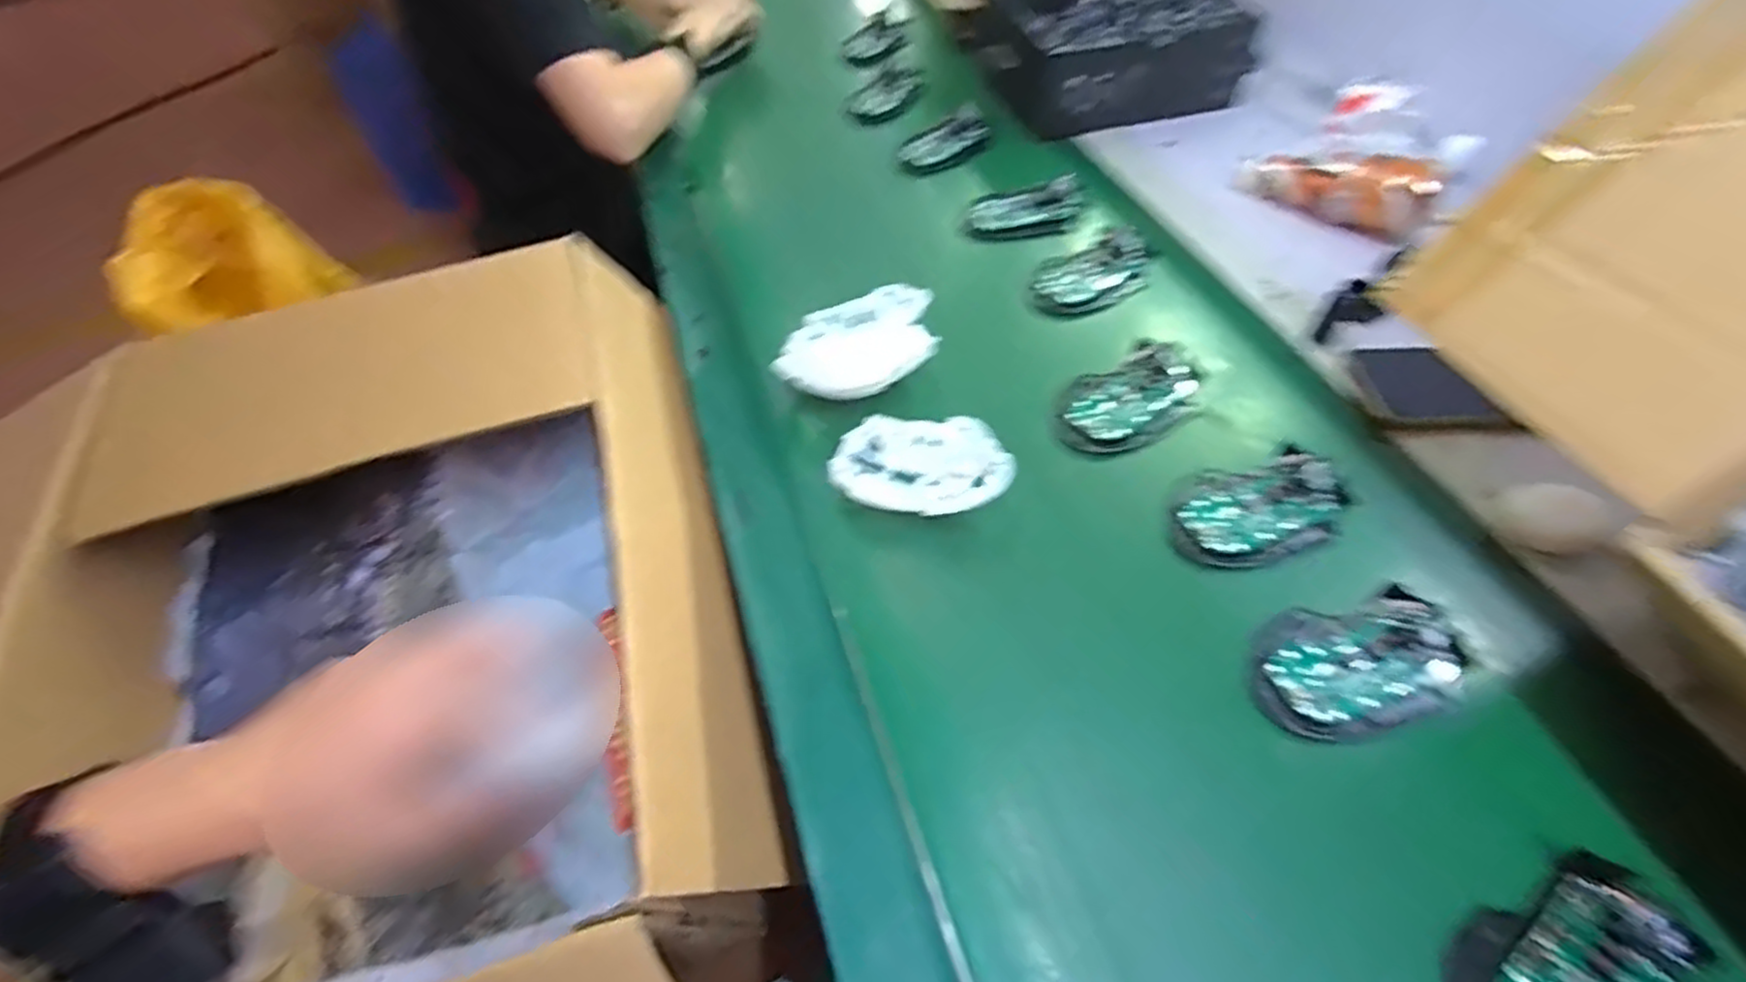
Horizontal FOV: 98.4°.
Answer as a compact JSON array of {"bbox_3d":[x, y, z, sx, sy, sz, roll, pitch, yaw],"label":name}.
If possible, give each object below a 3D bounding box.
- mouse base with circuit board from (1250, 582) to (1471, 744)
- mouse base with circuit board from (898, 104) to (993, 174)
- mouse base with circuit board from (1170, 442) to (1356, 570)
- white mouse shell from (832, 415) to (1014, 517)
[{"bbox_3d":[0.264,0.091,0.408,0.113,0.021,0.071,-10,52,-3],"label":"mouse base with circuit board"},{"bbox_3d":[0.077,-0.363,0.788,0.098,0.024,0.063,-25,54,-14],"label":"mouse base with circuit board"},{"bbox_3d":[0.244,0.007,0.472,0.111,0.024,0.071,-12,52,-5],"label":"mouse base with circuit board"},{"bbox_3d":[0.032,-0.017,0.499,0.116,0.037,0.064,6,53,9],"label":"white mouse shell"}]

